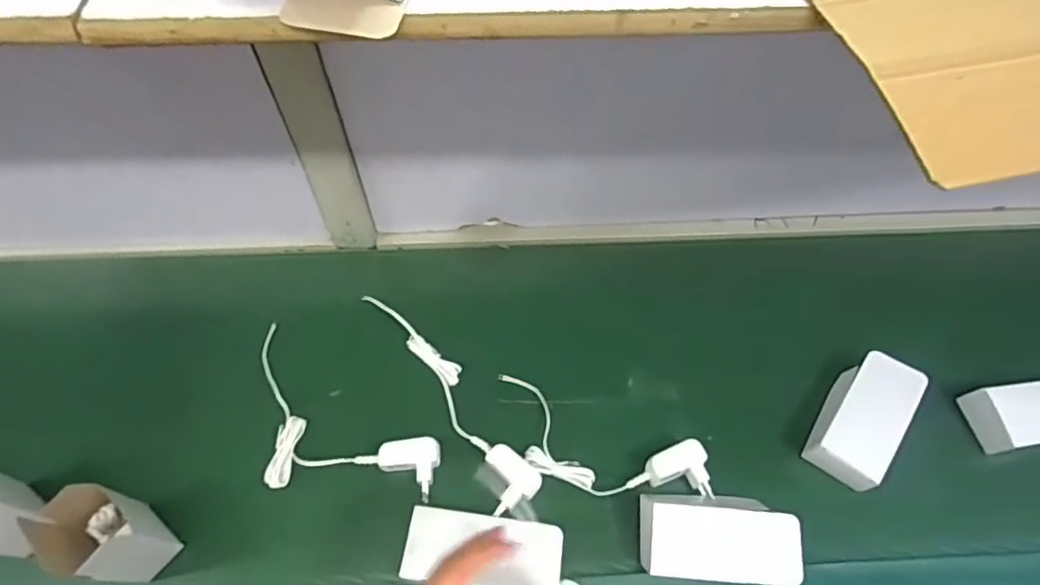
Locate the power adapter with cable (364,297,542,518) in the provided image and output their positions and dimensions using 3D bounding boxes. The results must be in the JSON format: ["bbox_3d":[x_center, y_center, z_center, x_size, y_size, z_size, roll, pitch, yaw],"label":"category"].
[{"bbox_3d":[-0.082,0.103,0.655,0.053,0.024,0.296,-32,65,-17],"label":"power adapter with cable"}]

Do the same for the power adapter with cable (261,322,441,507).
[{"bbox_3d":[-0.216,0.147,0.628,0.271,0.029,0.128,29,64,15],"label":"power adapter with cable"}]

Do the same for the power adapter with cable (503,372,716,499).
[{"bbox_3d":[0.079,0.163,0.627,0.244,0.024,0.089,21,62,12],"label":"power adapter with cable"}]

